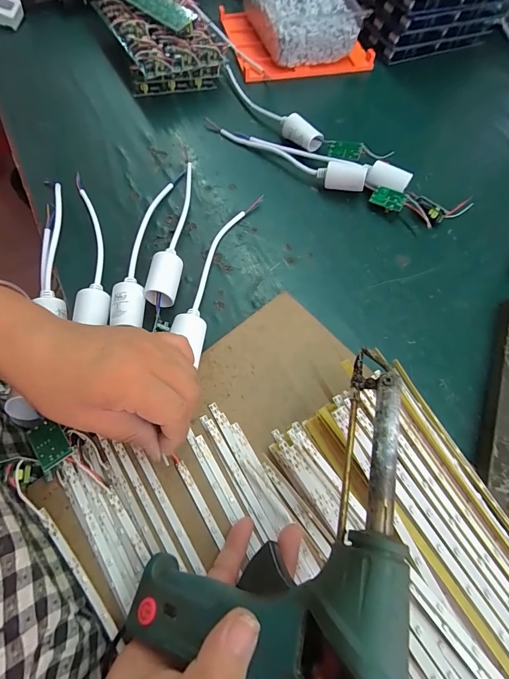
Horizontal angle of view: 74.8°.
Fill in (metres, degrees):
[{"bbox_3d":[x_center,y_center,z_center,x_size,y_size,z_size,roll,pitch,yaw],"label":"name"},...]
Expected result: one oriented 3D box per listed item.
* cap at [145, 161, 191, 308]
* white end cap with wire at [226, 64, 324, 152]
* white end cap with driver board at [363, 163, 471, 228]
[{"bbox_3d":[-0.073,-0.116,0.332,0.025,0.025,0.180,8,65,0],"label":"cap"},{"bbox_3d":[0.020,-0.292,0.417,0.030,0.029,0.164,-33,71,-17],"label":"white end cap with wire"},{"bbox_3d":[0.176,-0.151,0.366,0.116,0.032,0.055,21,65,6],"label":"white end cap with driver board"}]

